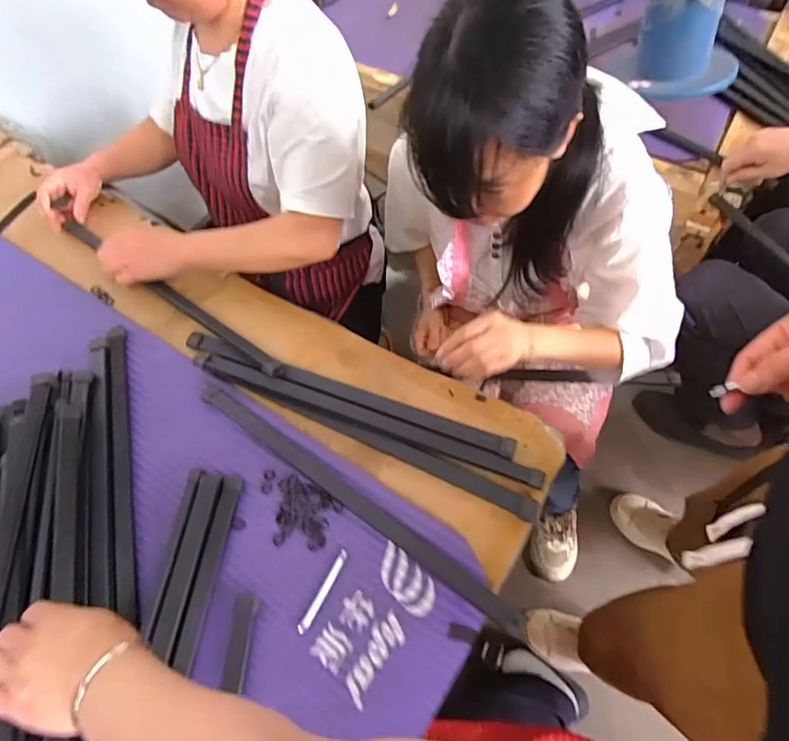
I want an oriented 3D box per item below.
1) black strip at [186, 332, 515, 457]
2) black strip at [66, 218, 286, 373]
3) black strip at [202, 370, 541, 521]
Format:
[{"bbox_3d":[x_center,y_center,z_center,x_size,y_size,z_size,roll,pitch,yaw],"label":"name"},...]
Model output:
[{"bbox_3d":[-0.071,0.024,0.631,0.441,0.013,0.028,18,64,13],"label":"black strip"},{"bbox_3d":[-0.323,-0.113,0.719,0.450,0.015,0.024,33,68,19],"label":"black strip"},{"bbox_3d":[-0.031,0.075,0.601,0.409,0.010,0.028,22,65,15],"label":"black strip"}]

